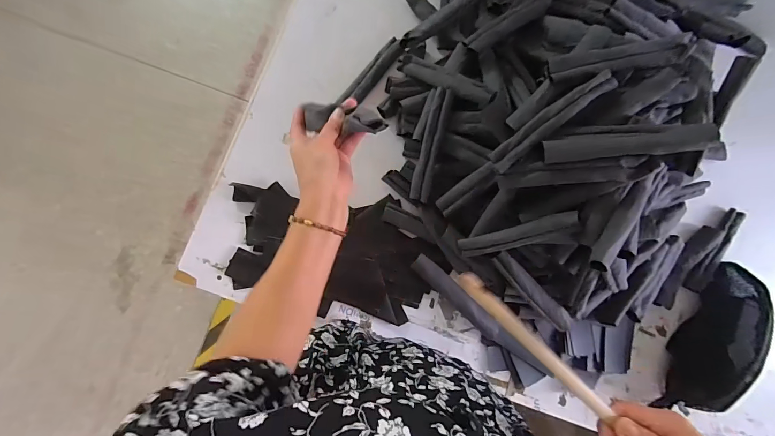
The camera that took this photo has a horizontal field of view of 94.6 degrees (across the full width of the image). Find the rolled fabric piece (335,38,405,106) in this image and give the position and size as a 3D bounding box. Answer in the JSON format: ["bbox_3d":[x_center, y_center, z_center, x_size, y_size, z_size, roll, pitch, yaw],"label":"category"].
[{"bbox_3d":[-0.032,-0.264,0.658,0.036,0.020,0.162,41,83,-1],"label":"rolled fabric piece"}]

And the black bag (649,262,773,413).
[{"bbox_3d":[0.606,0.220,0.639,0.102,0.079,0.277,31,83,-2],"label":"black bag"}]

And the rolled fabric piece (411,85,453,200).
[{"bbox_3d":[0.072,-0.121,0.604,0.031,0.014,0.184,12,102,-4],"label":"rolled fabric piece"}]

